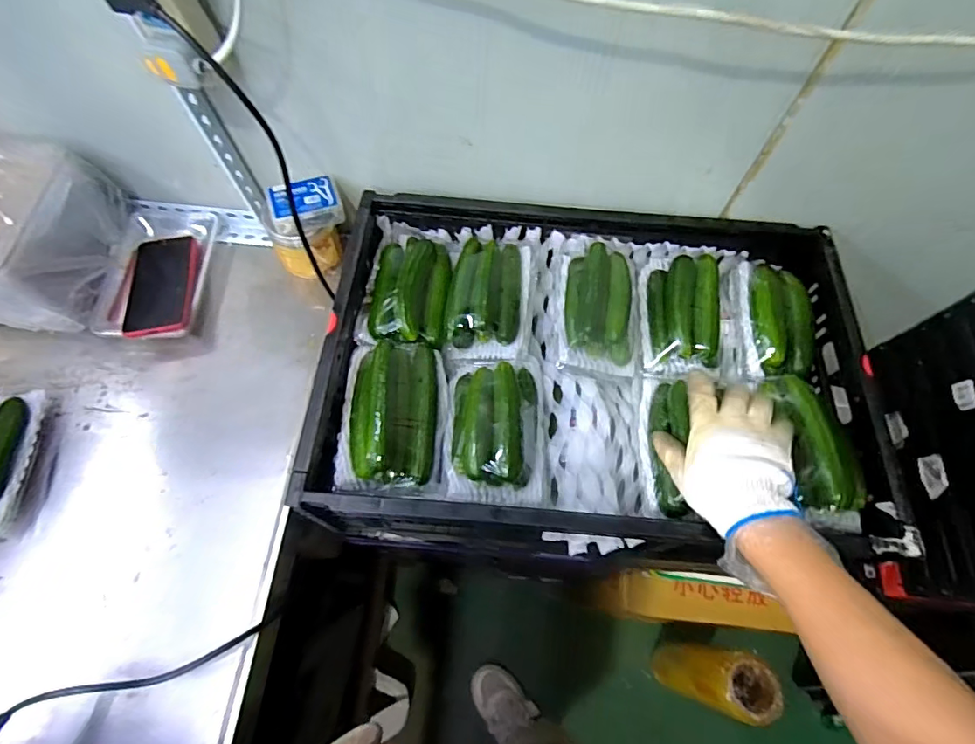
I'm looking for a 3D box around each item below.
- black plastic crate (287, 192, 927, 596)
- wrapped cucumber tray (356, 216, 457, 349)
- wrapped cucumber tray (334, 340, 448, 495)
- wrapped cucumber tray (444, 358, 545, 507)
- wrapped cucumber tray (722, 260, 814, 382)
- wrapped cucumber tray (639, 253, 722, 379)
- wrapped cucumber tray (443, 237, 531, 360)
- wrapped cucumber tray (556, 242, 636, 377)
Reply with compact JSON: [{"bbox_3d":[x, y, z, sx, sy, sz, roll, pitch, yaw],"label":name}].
[{"bbox_3d":[0.119,0.003,0.597,0.581,0.142,0.406,7,64,2],"label":"black plastic crate"},{"bbox_3d":[-0.097,-0.119,0.614,0.105,0.050,0.178,6,64,1],"label":"wrapped cucumber tray"},{"bbox_3d":[-0.102,0.044,0.529,0.111,0.054,0.176,1,64,-2],"label":"wrapped cucumber tray"},{"bbox_3d":[0.010,0.048,0.531,0.109,0.051,0.176,0,64,-2],"label":"wrapped cucumber tray"},{"bbox_3d":[0.359,-0.069,0.627,0.093,0.059,0.177,9,64,2],"label":"wrapped cucumber tray"},{"bbox_3d":[0.258,-0.079,0.626,0.107,0.064,0.161,5,64,0],"label":"wrapped cucumber tray"},{"bbox_3d":[0.004,-0.097,0.611,0.100,0.062,0.163,8,64,2],"label":"wrapped cucumber tray"},{"bbox_3d":[0.137,-0.085,0.615,0.082,0.066,0.145,5,64,0],"label":"wrapped cucumber tray"}]

